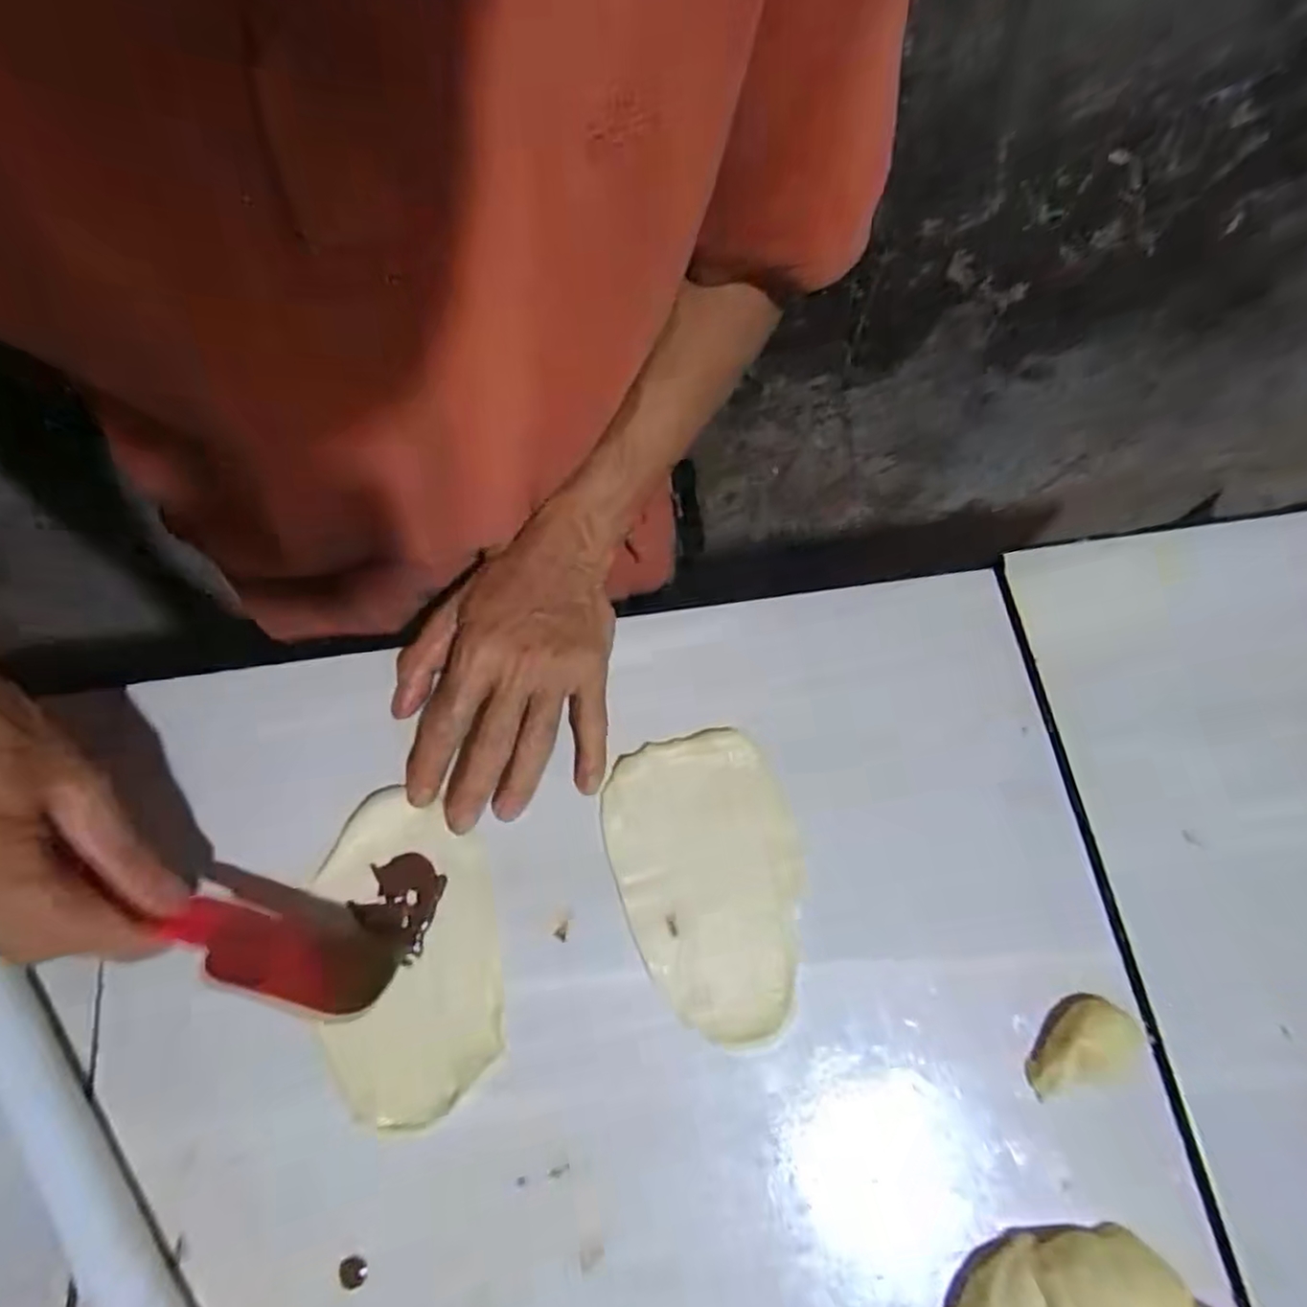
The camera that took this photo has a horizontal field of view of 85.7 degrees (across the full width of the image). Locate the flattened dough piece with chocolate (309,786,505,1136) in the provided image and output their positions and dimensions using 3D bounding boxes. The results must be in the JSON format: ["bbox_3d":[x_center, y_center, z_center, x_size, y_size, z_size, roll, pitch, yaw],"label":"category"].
[{"bbox_3d":[-0.120,0.145,0.346,0.083,0.013,0.148,-13,70,-7],"label":"flattened dough piece with chocolate"}]

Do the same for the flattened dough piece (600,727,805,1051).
[{"bbox_3d":[0.030,0.116,0.359,0.093,0.010,0.146,-14,70,-8],"label":"flattened dough piece"}]

